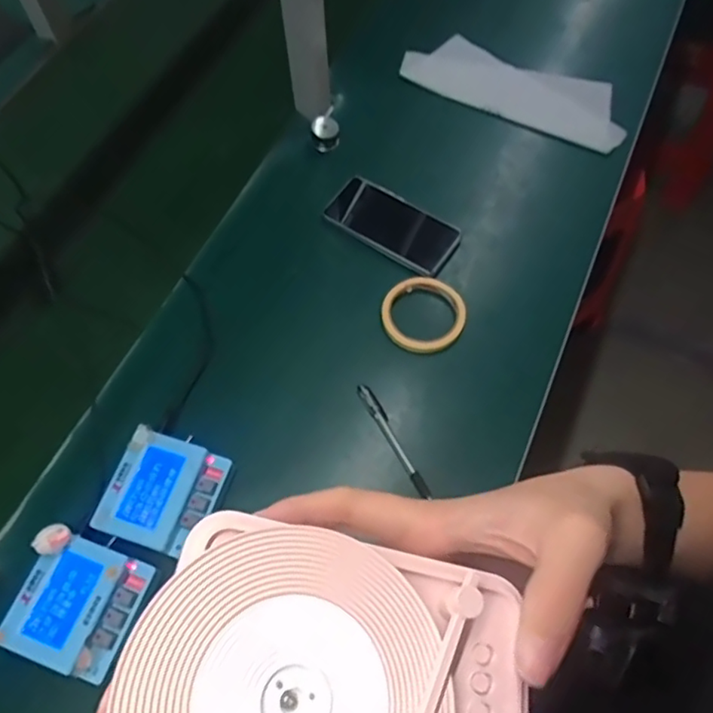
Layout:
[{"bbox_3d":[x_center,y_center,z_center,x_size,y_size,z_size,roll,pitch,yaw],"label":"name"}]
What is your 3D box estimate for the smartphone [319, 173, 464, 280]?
[{"bbox_3d":[0.046,-0.167,0.744,0.162,0.016,0.087,32,66,16],"label":"smartphone"}]

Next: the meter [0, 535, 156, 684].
[{"bbox_3d":[-0.247,0.225,0.540,0.098,0.048,0.105,18,66,8],"label":"meter"}]

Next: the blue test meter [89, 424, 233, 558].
[{"bbox_3d":[-0.186,0.135,0.583,0.098,0.047,0.105,17,65,7],"label":"blue test meter"}]

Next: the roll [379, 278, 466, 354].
[{"bbox_3d":[0.077,-0.049,0.691,0.096,0.019,0.093,0,64,0],"label":"roll"}]

